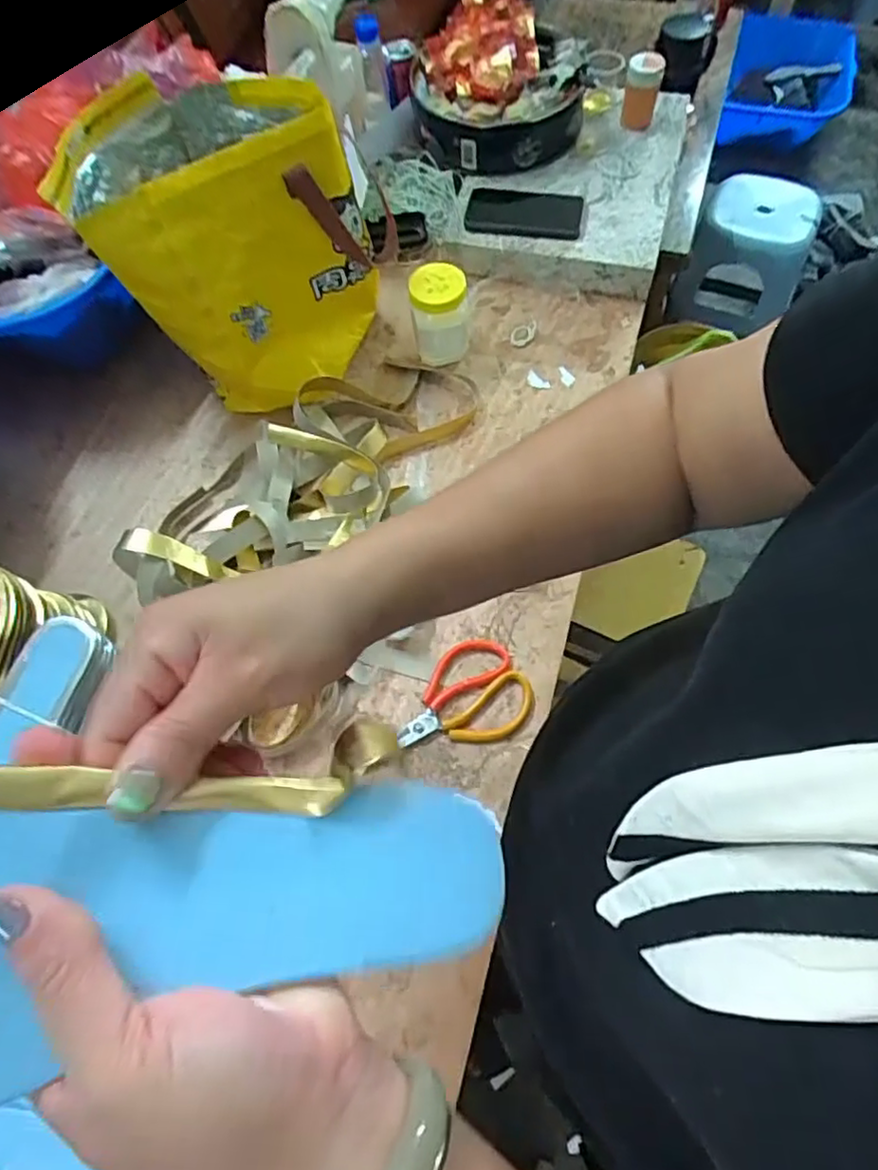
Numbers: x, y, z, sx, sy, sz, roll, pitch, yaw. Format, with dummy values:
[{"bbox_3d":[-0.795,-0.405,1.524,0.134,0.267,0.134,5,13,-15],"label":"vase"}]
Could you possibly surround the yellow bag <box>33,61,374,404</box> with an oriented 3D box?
[{"bbox_3d":[-0.249,-0.403,0.785,0.287,0.269,0.283,-36,69,-13],"label":"yellow bag"}]

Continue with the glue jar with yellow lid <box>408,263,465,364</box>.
[{"bbox_3d":[0.001,-0.343,0.831,0.067,0.113,0.069,-1,66,2],"label":"glue jar with yellow lid"}]

